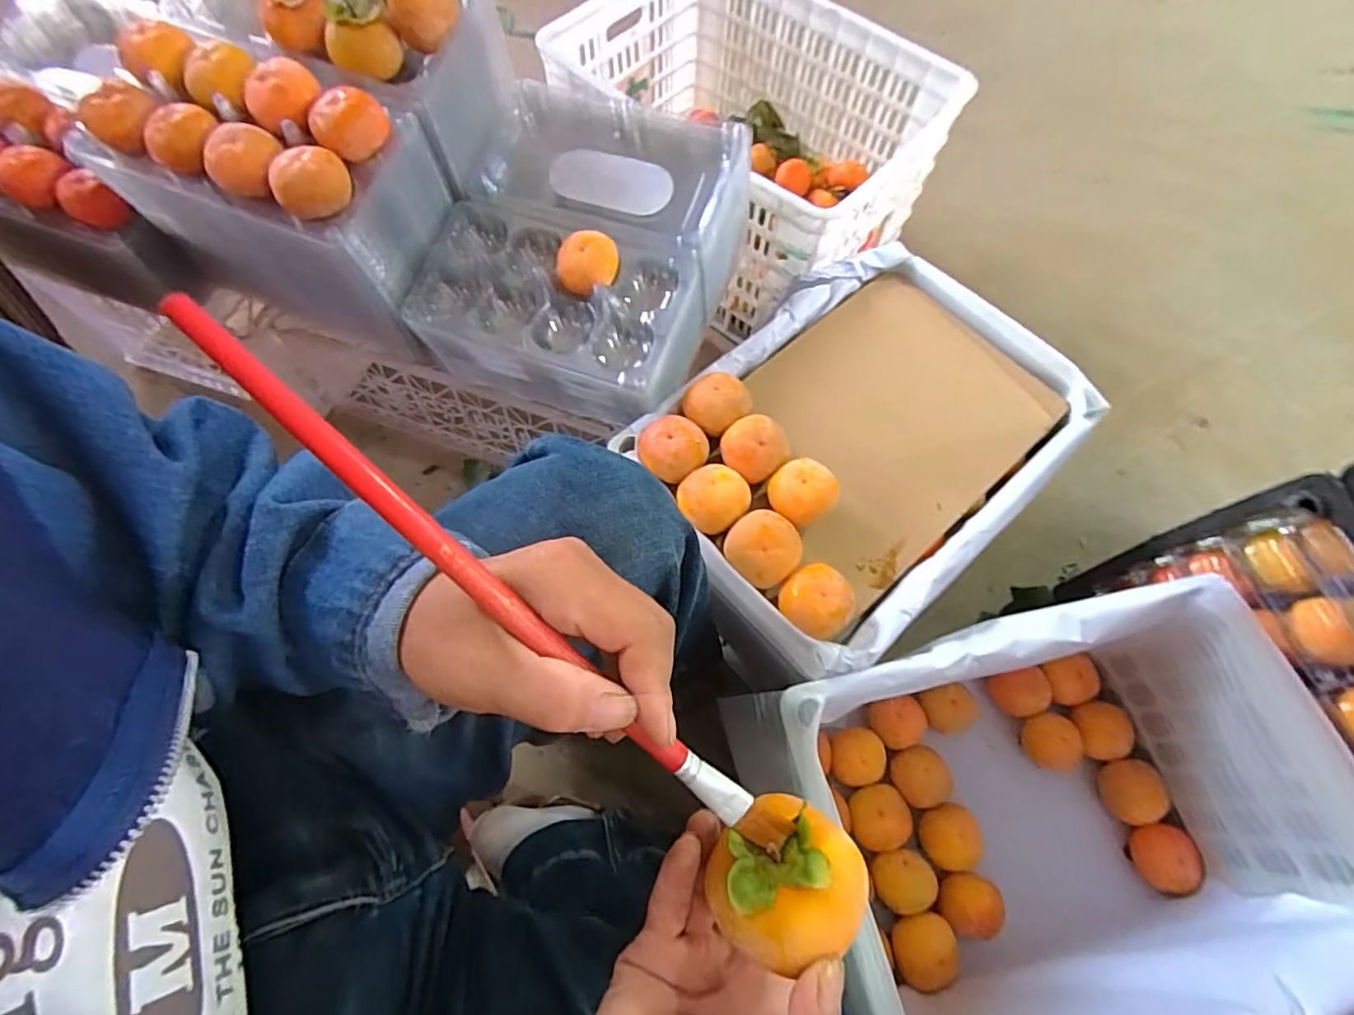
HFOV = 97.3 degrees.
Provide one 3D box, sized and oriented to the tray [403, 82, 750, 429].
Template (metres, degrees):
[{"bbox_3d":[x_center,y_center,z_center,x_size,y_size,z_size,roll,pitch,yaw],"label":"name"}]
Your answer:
[{"bbox_3d":[-0.094,-0.261,0.621,0.271,0.132,0.297,18,76,9],"label":"tray"}]

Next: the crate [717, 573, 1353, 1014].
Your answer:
[{"bbox_3d":[0.313,0.268,0.541,0.421,0.230,0.289,-12,68,-7],"label":"crate"}]

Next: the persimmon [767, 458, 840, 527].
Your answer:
[{"bbox_3d":[0.109,-0.009,0.534,0.059,0.048,0.054,1,67,-2],"label":"persimmon"}]

